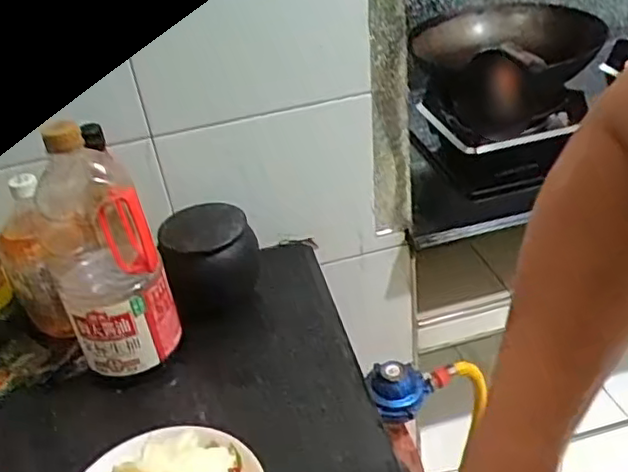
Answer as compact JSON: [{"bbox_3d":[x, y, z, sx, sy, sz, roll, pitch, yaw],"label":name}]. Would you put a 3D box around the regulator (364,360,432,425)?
[{"bbox_3d":[0.110,0.193,0.830,0.082,0.055,0.064,-7,34,2],"label":"regulator"}]

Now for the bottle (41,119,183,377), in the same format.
[{"bbox_3d":[-0.214,0.028,0.673,0.103,0.279,0.077,-15,34,-10],"label":"bottle"}]

